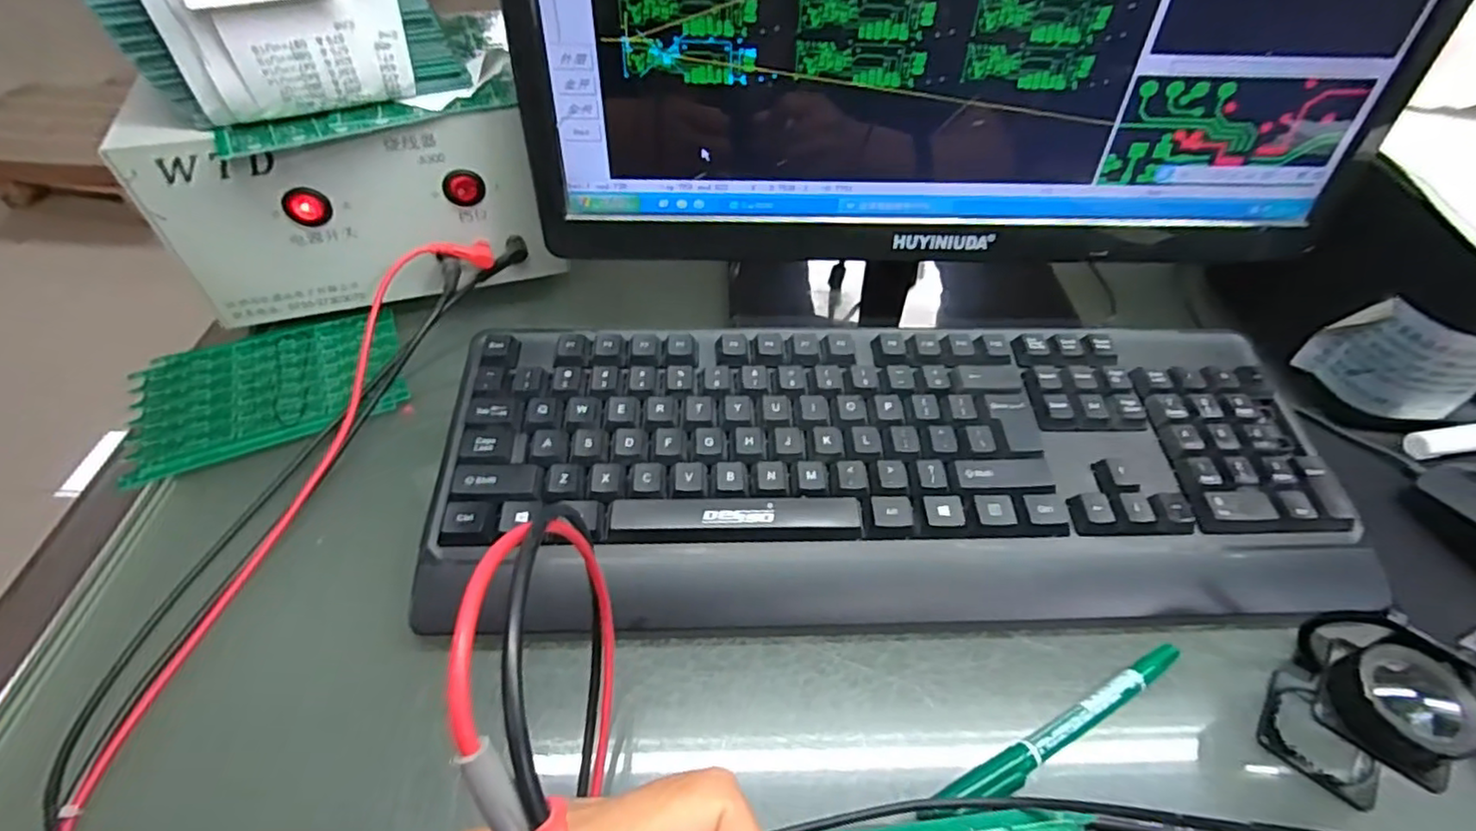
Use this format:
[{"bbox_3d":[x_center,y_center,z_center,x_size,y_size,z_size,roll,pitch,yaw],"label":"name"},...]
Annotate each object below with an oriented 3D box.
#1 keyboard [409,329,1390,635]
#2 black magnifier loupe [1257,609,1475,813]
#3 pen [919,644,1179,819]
[{"bbox_3d":[0.078,0.024,0.324,0.428,0.031,0.155,-1,53,-4],"label":"keyboard"},{"bbox_3d":[0.248,0.107,0.252,0.047,0.054,0.064,36,62,19],"label":"black magnifier loupe"},{"bbox_3d":[0.131,0.126,0.261,0.137,0.013,0.012,-20,53,-19],"label":"pen"}]

